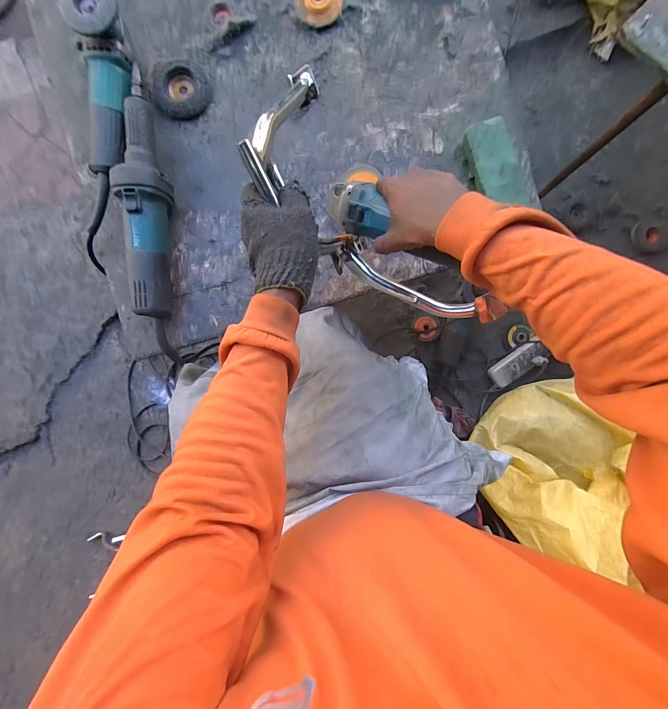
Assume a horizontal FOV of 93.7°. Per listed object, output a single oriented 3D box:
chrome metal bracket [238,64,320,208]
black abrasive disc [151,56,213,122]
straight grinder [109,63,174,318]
[{"bbox_3d":[-0.061,-0.280,0.380,0.039,0.046,0.238,11,63,1],"label":"chrome metal bracket"},{"bbox_3d":[-0.259,-0.445,0.522,0.104,0.016,0.093,35,93,-1],"label":"black abrasive disc"},{"bbox_3d":[-0.299,-0.243,0.504,0.066,0.078,0.362,5,93,1],"label":"straight grinder"}]

